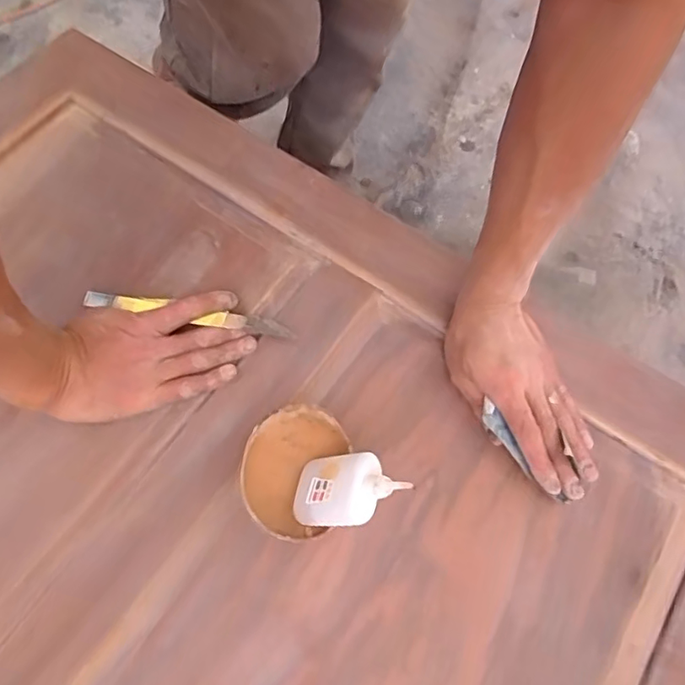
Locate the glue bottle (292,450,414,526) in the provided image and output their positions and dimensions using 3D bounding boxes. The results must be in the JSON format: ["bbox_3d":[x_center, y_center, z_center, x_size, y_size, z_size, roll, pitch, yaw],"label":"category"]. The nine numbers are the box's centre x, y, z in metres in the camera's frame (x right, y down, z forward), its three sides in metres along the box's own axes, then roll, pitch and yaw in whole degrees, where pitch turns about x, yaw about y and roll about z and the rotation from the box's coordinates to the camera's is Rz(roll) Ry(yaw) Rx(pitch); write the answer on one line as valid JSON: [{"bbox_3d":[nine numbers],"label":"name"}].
[{"bbox_3d":[0.007,0.107,0.410,0.026,0.102,0.054,36,53,-34],"label":"glue bottle"}]

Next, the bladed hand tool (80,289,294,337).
[{"bbox_3d":[-0.133,-0.027,0.499,0.180,0.015,0.021,10,68,-7],"label":"bladed hand tool"}]

